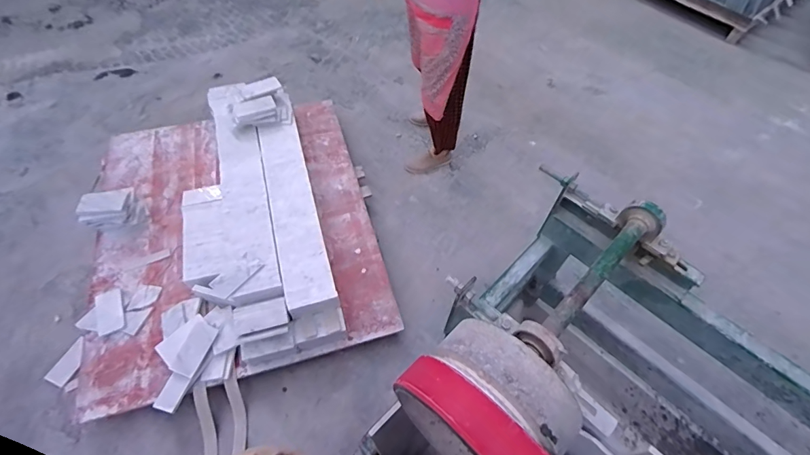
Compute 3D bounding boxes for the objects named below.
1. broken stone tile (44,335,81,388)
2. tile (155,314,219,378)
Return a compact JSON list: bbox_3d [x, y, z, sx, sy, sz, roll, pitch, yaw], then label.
[{"bbox_3d":[-1.094,0.437,1.310,0.066,0.020,0.153,28,71,2],"label":"broken stone tile"},{"bbox_3d":[-0.668,0.354,1.228,0.141,0.028,0.159,17,58,10],"label":"tile"}]

